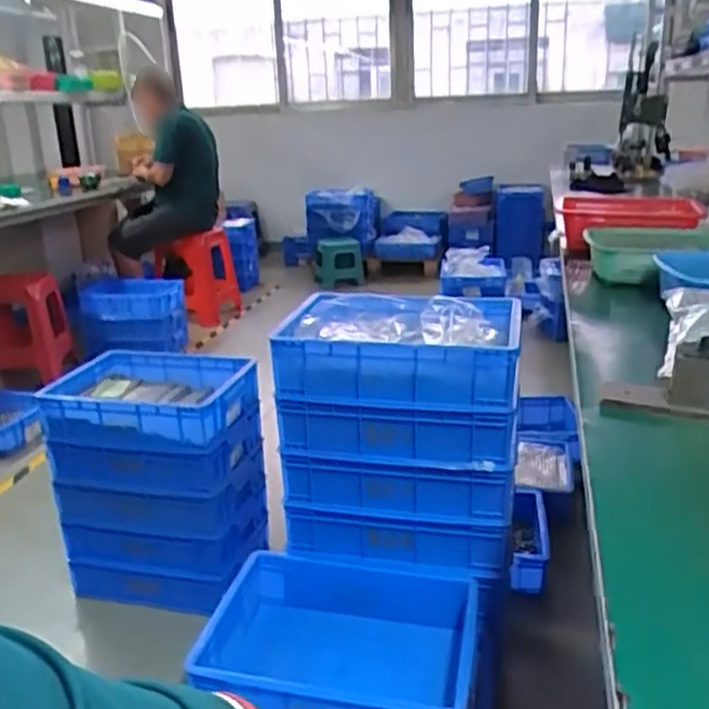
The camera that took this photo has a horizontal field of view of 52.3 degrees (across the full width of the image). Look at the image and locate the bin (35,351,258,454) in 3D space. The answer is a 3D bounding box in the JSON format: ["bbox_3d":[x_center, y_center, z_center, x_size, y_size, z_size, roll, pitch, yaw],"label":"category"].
[{"bbox_3d":[-0.452,0.097,1.607,0.408,0.119,0.291,3,20,17],"label":"bin"}]

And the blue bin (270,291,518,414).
[{"bbox_3d":[0.085,-0.015,1.278,0.391,0.120,0.279,1,20,11],"label":"blue bin"}]

